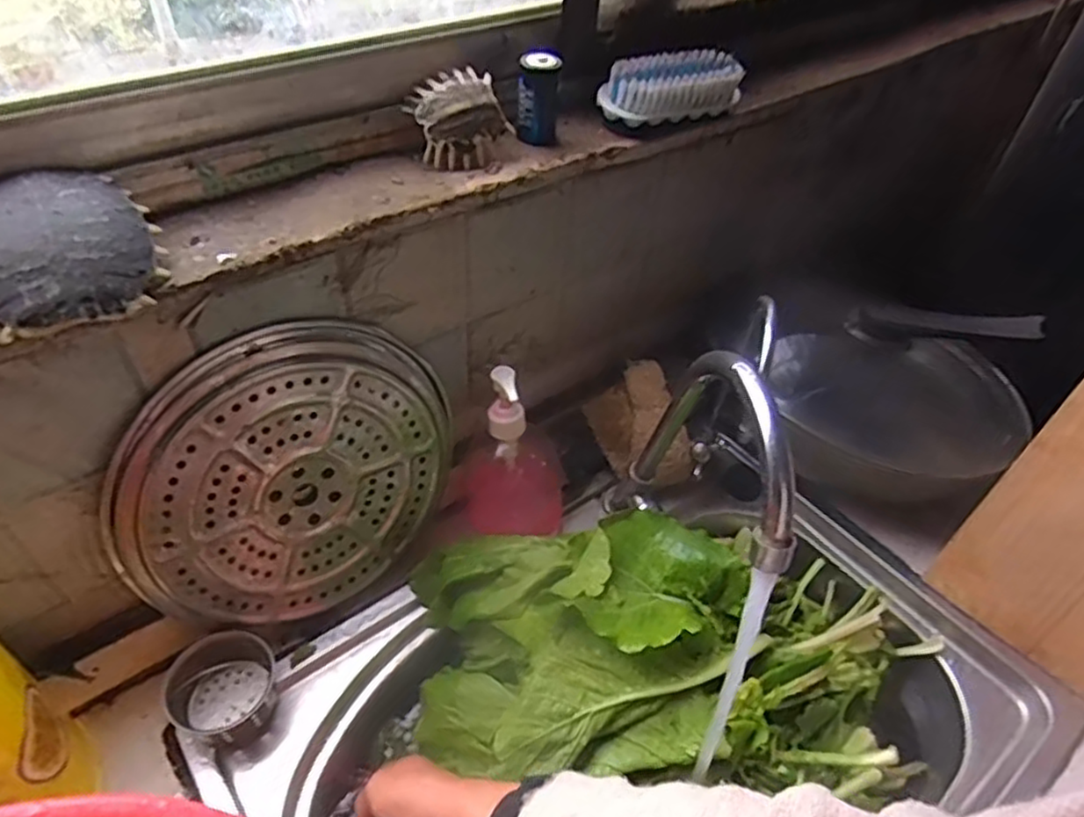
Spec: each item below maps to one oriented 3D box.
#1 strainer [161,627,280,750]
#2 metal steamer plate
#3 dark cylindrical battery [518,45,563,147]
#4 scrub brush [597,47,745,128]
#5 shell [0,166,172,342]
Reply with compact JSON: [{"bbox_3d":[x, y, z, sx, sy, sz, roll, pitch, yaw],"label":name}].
[{"bbox_3d":[-0.236,0.208,0.522,0.068,0.050,0.069,-6,45,-10],"label":"strainer"},{"bbox_3d":[-0.178,0.054,0.524,0.010,0.235,0.238,34,91,45],"label":"metal steamer plate"},{"bbox_3d":[-0.003,-0.238,0.540,0.030,0.065,0.027,1,44,-3],"label":"dark cylindrical battery"},{"bbox_3d":[0.108,-0.268,0.588,0.127,0.039,0.049,-21,49,-24],"label":"scrub brush"},{"bbox_3d":[-0.268,-0.091,0.391,0.098,0.048,0.088,-16,47,-20],"label":"shell"}]

